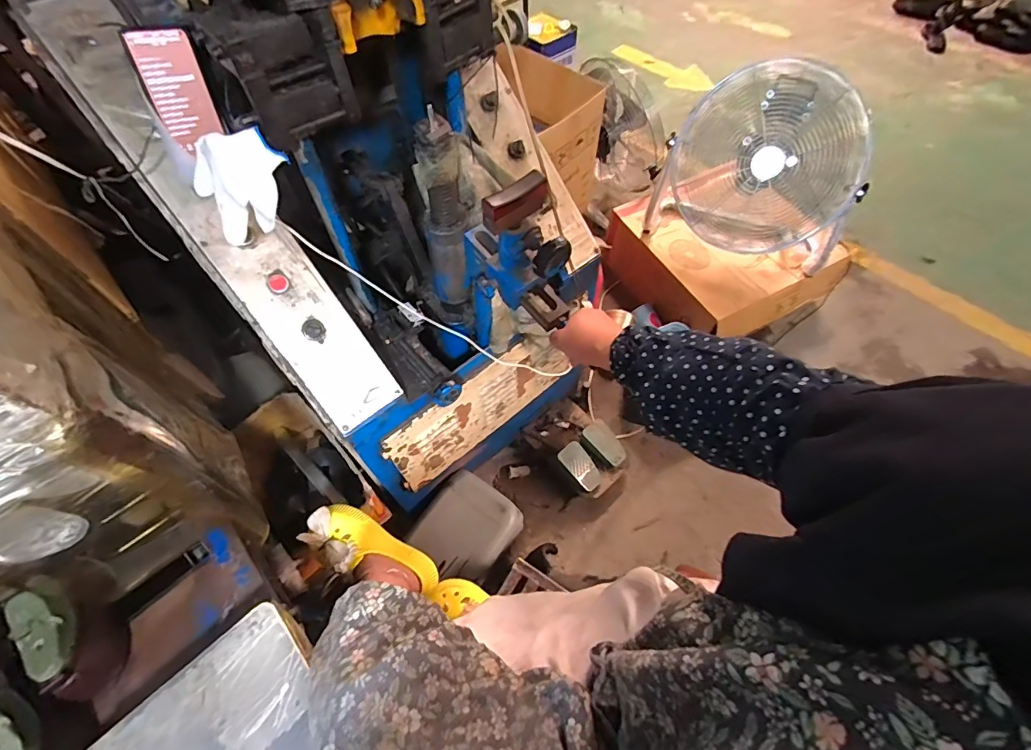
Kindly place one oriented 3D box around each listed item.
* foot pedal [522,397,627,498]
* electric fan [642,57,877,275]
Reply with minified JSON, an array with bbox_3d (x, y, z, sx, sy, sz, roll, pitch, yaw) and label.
[{"bbox_3d":[0.191,0.215,1.420,0.205,0.103,0.290,-36,64,-18],"label":"foot pedal"},{"bbox_3d":[0.752,-0.629,1.423,0.554,0.487,0.229,22,62,15],"label":"electric fan"}]

